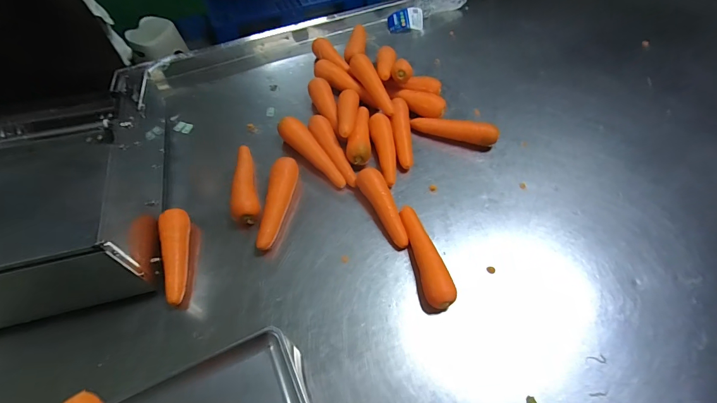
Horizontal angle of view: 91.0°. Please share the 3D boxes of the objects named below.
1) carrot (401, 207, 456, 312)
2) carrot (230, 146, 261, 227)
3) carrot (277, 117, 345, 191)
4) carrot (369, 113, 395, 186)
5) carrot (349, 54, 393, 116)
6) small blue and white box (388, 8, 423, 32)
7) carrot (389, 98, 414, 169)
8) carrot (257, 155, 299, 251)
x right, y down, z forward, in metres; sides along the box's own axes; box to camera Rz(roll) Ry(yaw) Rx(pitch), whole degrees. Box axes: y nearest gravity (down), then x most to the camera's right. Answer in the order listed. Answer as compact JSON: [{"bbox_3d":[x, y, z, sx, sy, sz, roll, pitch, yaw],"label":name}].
[{"bbox_3d":[0.106,0.082,0.562,0.043,0.040,0.180,-9,57,-6],"label":"carrot"},{"bbox_3d":[-0.208,-0.038,0.645,0.050,0.039,0.175,-10,57,-7],"label":"carrot"},{"bbox_3d":[-0.092,-0.093,0.675,0.048,0.042,0.189,-31,62,-18],"label":"carrot"},{"bbox_3d":[0.052,-0.101,0.693,0.044,0.040,0.163,-7,57,-5],"label":"carrot"},{"bbox_3d":[0.029,-0.256,0.754,0.037,0.037,0.186,-21,59,-13],"label":"carrot"},{"bbox_3d":[0.123,-0.479,0.932,0.091,0.018,0.063,-2,90,5],"label":"small blue and white box"},{"bbox_3d":[0.086,-0.138,0.710,0.039,0.044,0.162,0,57,0],"label":"carrot"},{"bbox_3d":[-0.148,-0.001,0.613,0.050,0.044,0.169,12,58,7],"label":"carrot"}]

